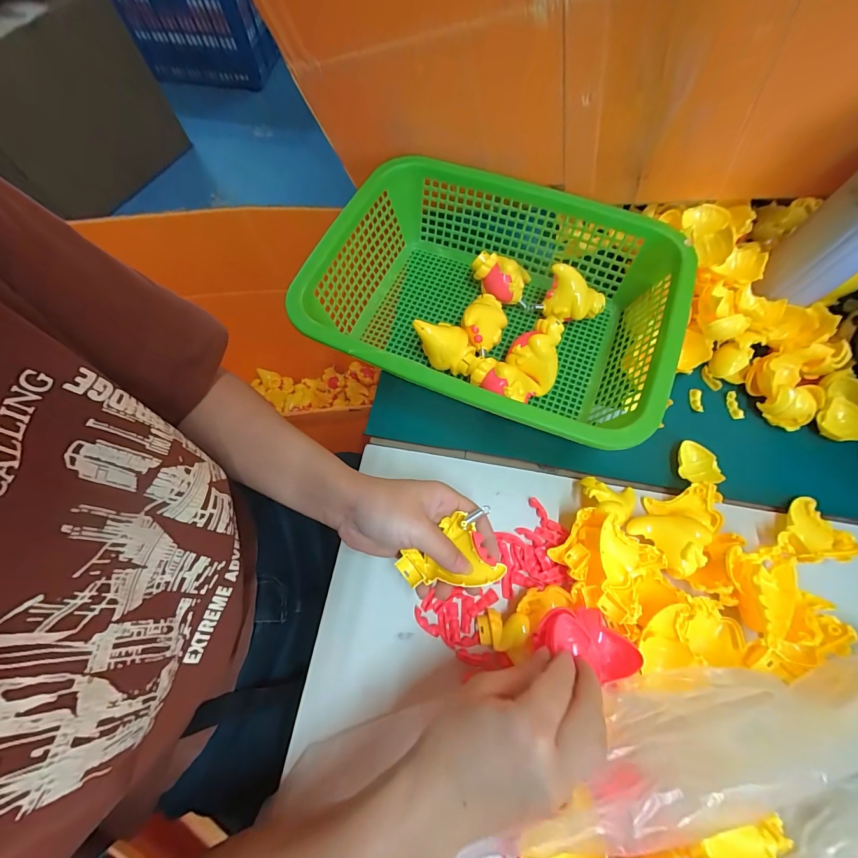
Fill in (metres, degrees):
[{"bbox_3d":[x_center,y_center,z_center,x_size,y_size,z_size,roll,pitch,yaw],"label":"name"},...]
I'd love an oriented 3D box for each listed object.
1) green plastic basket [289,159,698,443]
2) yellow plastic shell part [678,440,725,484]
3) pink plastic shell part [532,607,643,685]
[{"bbox_3d":[0.067,-0.130,0.393,0.329,0.091,0.261,22,70,9],"label":"green plastic basket"},{"bbox_3d":[0.268,0.033,0.367,0.038,0.010,0.041,6,68,3],"label":"yellow plastic shell part"},{"bbox_3d":[0.119,0.160,0.280,0.070,0.029,0.044,23,70,-5],"label":"pink plastic shell part"}]

